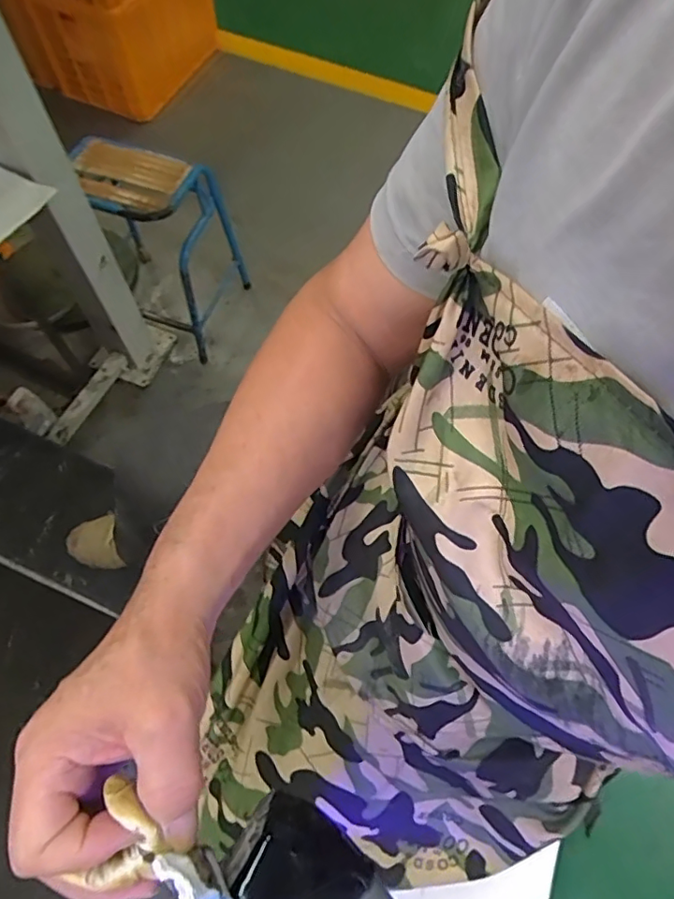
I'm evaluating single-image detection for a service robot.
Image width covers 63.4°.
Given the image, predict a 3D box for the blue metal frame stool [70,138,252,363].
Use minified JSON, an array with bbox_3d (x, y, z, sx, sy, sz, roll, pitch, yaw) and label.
[{"bbox_3d":[-0.469,-0.546,1.477,0.311,0.484,0.292,20,65,7],"label":"blue metal frame stool"}]

